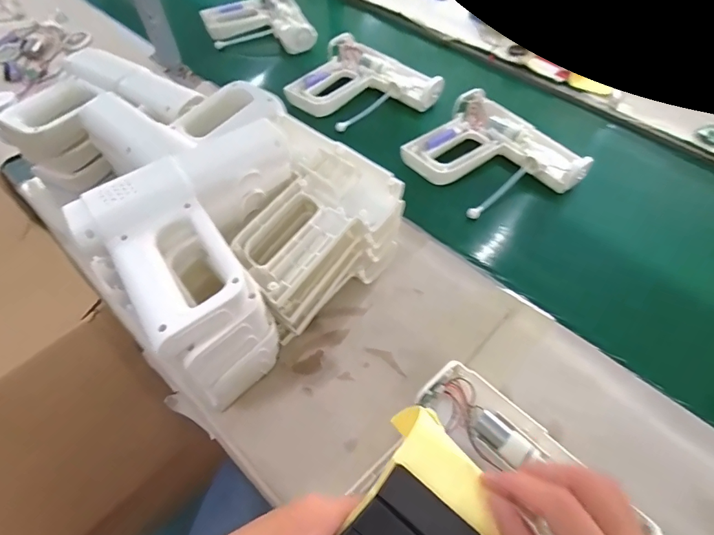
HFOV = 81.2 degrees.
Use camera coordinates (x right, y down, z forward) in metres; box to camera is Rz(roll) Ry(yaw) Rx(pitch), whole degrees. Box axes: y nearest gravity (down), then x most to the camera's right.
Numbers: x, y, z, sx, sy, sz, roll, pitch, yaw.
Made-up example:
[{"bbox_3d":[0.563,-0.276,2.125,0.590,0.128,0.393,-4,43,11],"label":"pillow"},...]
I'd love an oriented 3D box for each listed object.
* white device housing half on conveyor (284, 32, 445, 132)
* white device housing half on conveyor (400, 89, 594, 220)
[{"bbox_3d":[-0.006,-0.307,0.703,0.195,0.030,0.220,-36,63,-21],"label":"white device housing half on conveyor"},{"bbox_3d":[0.200,-0.162,0.615,0.195,0.040,0.214,-32,62,-19],"label":"white device housing half on conveyor"}]

